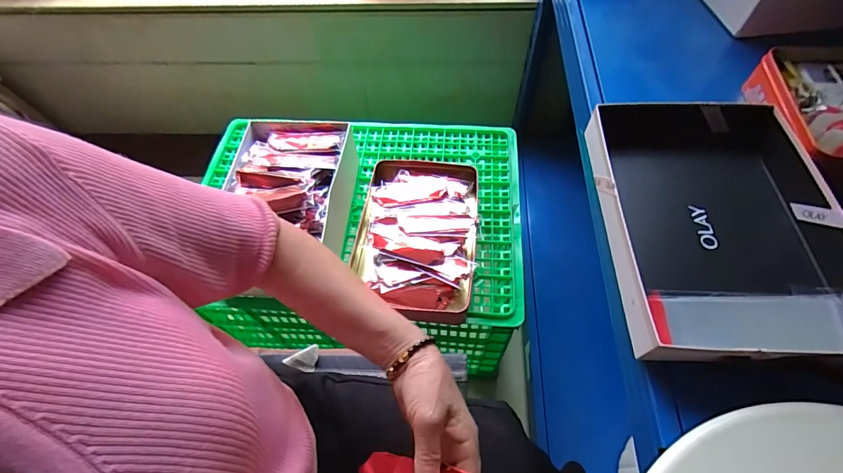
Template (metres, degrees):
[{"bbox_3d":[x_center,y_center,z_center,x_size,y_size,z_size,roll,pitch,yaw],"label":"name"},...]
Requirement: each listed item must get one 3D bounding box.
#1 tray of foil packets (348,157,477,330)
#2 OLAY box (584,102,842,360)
[{"bbox_3d":[-0.009,-0.001,0.725,0.211,0.063,0.314,4,59,5],"label":"tray of foil packets"},{"bbox_3d":[0.330,-0.016,0.451,0.237,0.067,0.310,-1,59,3],"label":"OLAY box"}]

